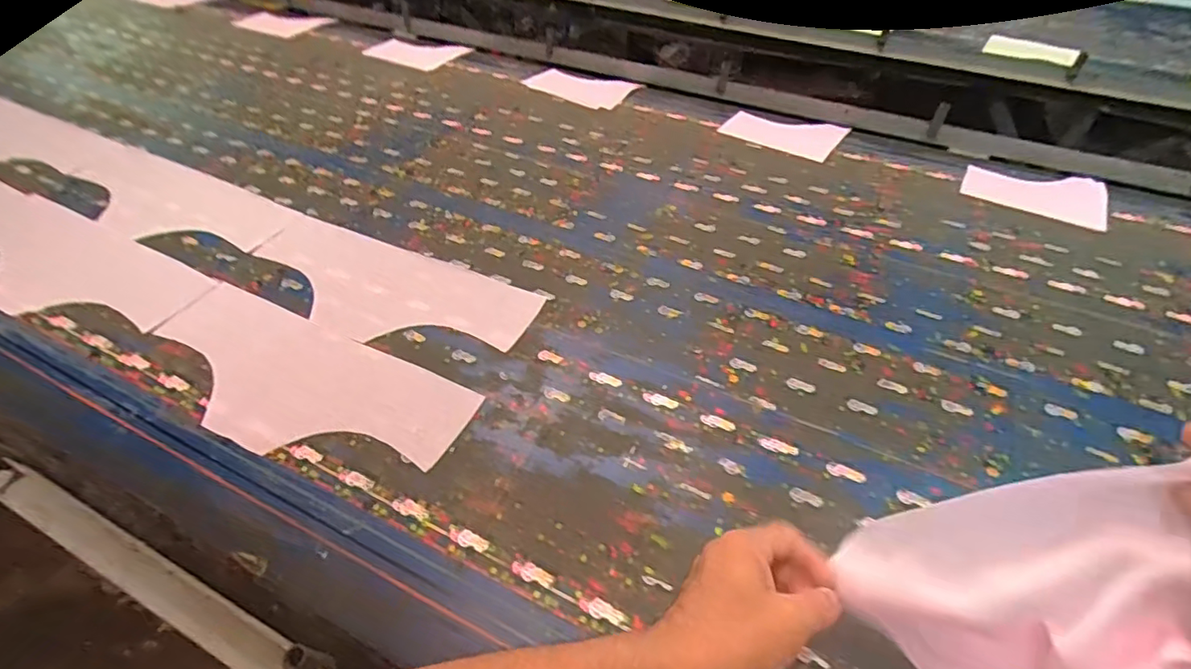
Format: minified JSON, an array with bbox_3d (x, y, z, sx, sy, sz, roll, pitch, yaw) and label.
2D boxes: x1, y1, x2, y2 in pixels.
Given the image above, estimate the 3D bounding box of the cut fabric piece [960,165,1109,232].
[{"bbox_3d":[0.817,-0.270,1.013,0.224,0.007,0.164,24,52,24],"label":"cut fabric piece"}]

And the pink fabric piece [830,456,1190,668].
[{"bbox_3d":[0.224,0.130,0.294,0.021,0.190,0.142,-9,36,-32],"label":"pink fabric piece"}]

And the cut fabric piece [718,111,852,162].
[{"bbox_3d":[0.403,-0.436,1.158,0.227,0.007,0.176,28,52,23],"label":"cut fabric piece"}]

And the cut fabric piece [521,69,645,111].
[{"bbox_3d":[-0.042,-0.587,1.292,0.251,0.009,0.153,21,49,18],"label":"cut fabric piece"}]

